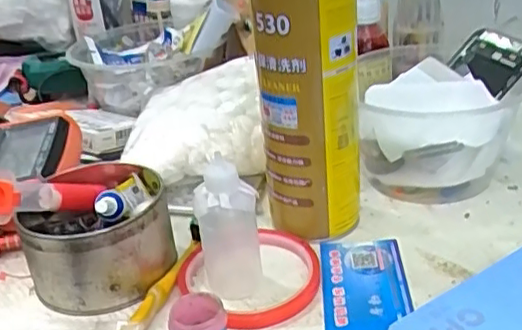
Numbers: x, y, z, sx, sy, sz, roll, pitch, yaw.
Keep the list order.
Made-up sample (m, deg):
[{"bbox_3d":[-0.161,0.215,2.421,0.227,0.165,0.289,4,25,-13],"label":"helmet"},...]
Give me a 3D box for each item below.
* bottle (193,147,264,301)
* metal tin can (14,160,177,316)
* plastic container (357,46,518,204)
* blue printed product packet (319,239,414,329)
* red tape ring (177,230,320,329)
[{"bbox_3d":[-0.020,0.036,0.379,0.035,0.086,0.030,-6,28,0],"label":"bottle"},{"bbox_3d":[-0.105,0.041,0.410,0.090,0.053,0.095,-5,28,2],"label":"metal tin can"},{"bbox_3d":[0.129,-0.032,0.483,0.103,0.085,0.108,-2,28,8],"label":"plastic container"},{"bbox_3d":[0.064,0.073,0.387,0.052,0.004,0.086,-3,28,5],"label":"blue printed product packet"},{"bbox_3d":[-0.006,0.071,0.390,0.090,0.011,0.082,-5,28,2],"label":"red tape ring"}]

